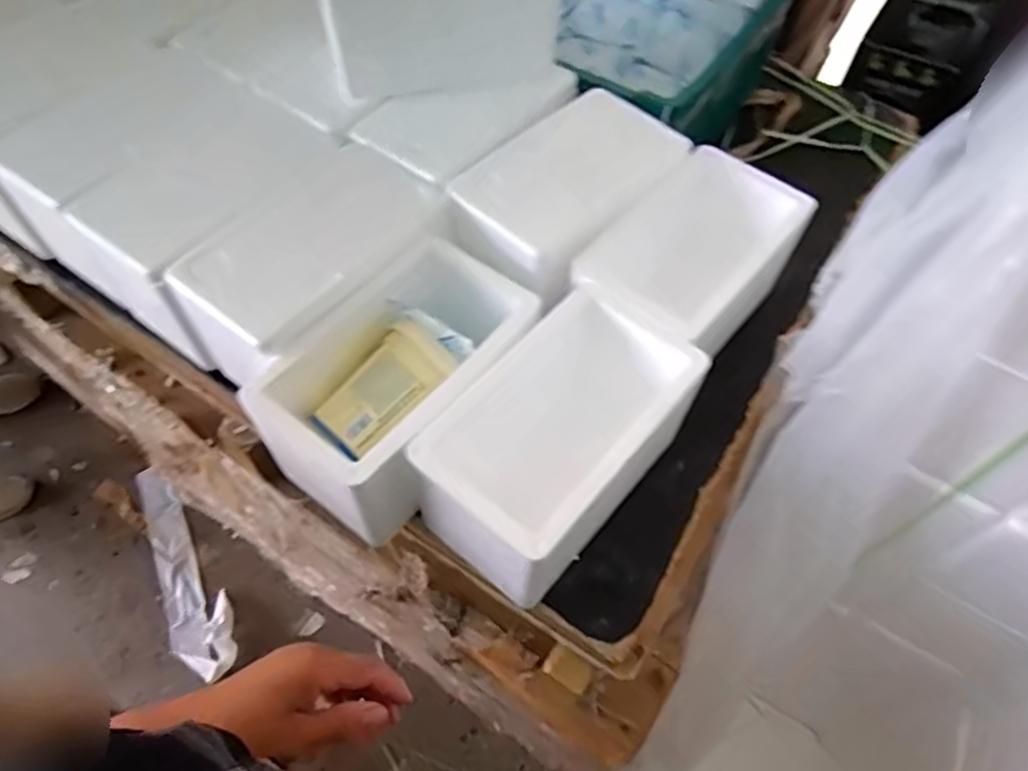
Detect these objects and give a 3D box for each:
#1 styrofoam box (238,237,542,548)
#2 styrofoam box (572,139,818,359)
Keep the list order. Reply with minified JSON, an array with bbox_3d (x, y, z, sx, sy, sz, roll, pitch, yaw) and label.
[{"bbox_3d":[-0.102,-0.002,0.679,0.168,0.131,0.263,32,61,17],"label":"styrofoam box"},{"bbox_3d":[0.193,-0.123,0.772,0.150,0.150,0.263,37,63,20],"label":"styrofoam box"}]

